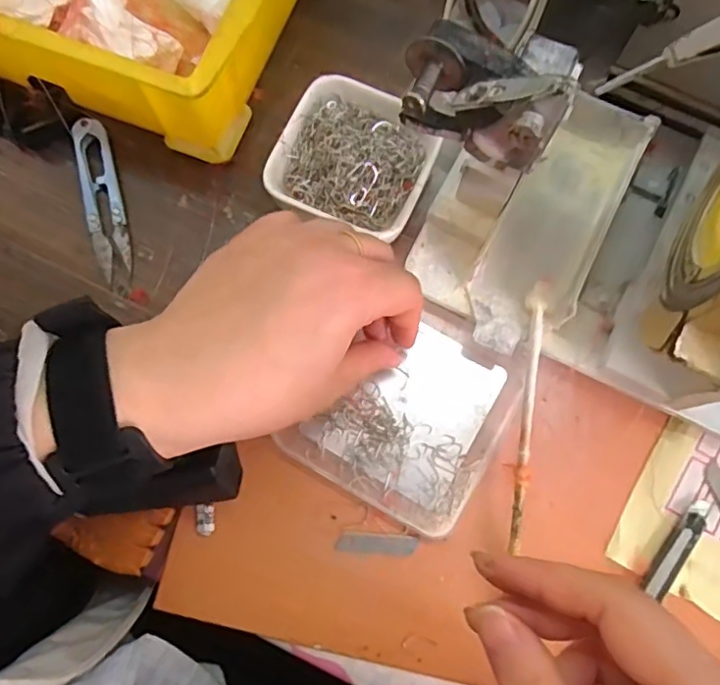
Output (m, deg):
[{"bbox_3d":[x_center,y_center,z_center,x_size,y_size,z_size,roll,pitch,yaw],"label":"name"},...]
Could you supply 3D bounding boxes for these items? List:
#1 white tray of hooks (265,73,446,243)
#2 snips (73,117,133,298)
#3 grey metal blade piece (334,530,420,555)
[{"bbox_3d":[-0.002,-0.101,0.329,0.081,0.029,0.078,24,78,6],"label":"white tray of hooks"},{"bbox_3d":[-0.149,-0.080,0.339,0.020,0.011,0.108,-16,77,-3],"label":"snips"},{"bbox_3d":[0.009,0.102,0.296,0.041,0.004,0.010,5,77,2],"label":"grey metal blade piece"}]

